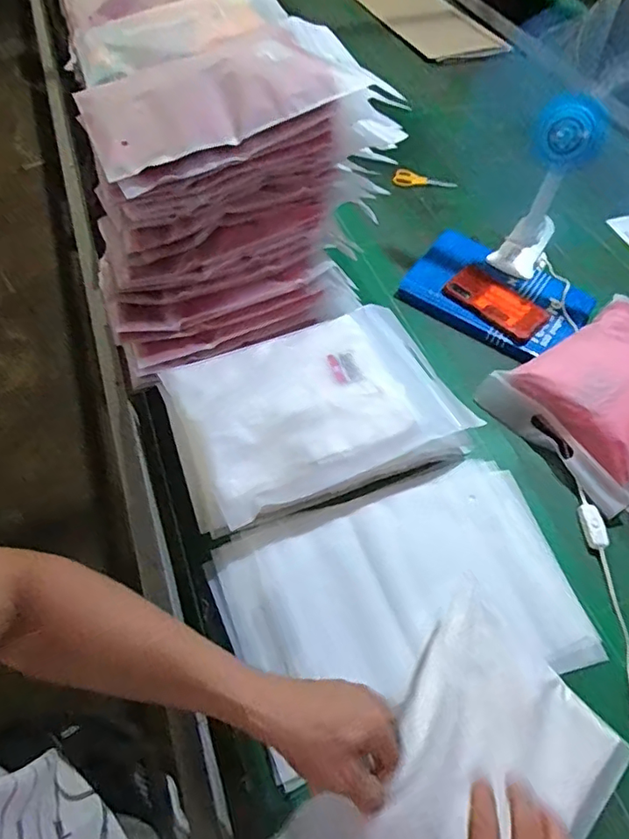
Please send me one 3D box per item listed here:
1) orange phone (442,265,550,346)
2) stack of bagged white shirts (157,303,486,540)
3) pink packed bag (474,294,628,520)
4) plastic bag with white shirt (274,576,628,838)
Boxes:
[{"bbox_3d":[0.287,-0.185,0.860,0.083,0.010,0.155,-34,63,-24],"label":"orange phone"},{"bbox_3d":[0.000,-0.012,0.721,0.354,0.074,0.235,-17,58,-15],"label":"stack of bagged white shirts"},{"bbox_3d":[0.413,-0.040,0.743,0.294,0.066,0.242,-25,60,-19],"label":"pink packed bag"},{"bbox_3d":[0.126,0.342,0.479,0.351,0.046,0.221,-36,92,-32],"label":"plastic bag with white shirt"}]

